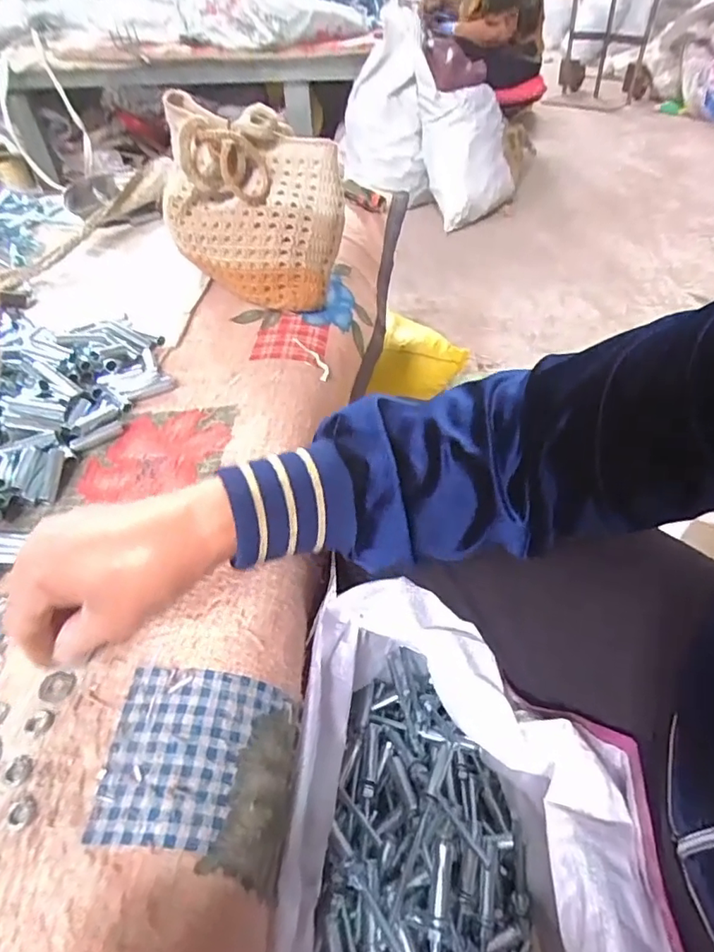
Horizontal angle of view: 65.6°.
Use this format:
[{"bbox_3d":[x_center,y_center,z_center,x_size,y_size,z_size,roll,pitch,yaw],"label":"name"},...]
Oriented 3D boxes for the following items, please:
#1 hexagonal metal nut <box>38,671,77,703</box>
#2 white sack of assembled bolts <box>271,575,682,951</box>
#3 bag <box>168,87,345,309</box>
[{"bbox_3d":[-0.169,0.118,0.311,0.021,0.004,0.017,12,47,14],"label":"hexagonal metal nut"},{"bbox_3d":[0.070,0.255,0.369,0.205,0.213,0.286,3,46,6],"label":"white sack of assembled bolts"},{"bbox_3d":[-0.113,-0.271,0.572,0.187,0.165,0.085,14,50,23],"label":"bag"}]

